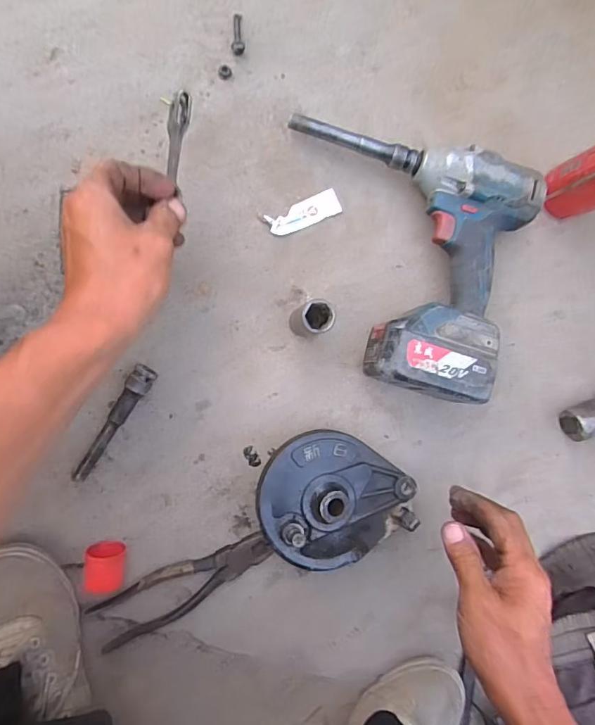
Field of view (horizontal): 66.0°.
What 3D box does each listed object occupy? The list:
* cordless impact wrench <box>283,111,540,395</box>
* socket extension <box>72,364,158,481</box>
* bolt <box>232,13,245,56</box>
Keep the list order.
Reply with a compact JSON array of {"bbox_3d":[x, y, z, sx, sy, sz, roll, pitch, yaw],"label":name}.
[{"bbox_3d":[0.095,-0.100,0.443,0.245,0.079,0.239,14,87,-10],"label":"cordless impact wrench"},{"bbox_3d":[-0.173,0.058,0.429,0.020,0.022,0.123,33,86,-9],"label":"socket extension"},{"bbox_3d":[-0.059,-0.321,0.446,0.012,0.010,0.040,-5,93,-9],"label":"bolt"}]

